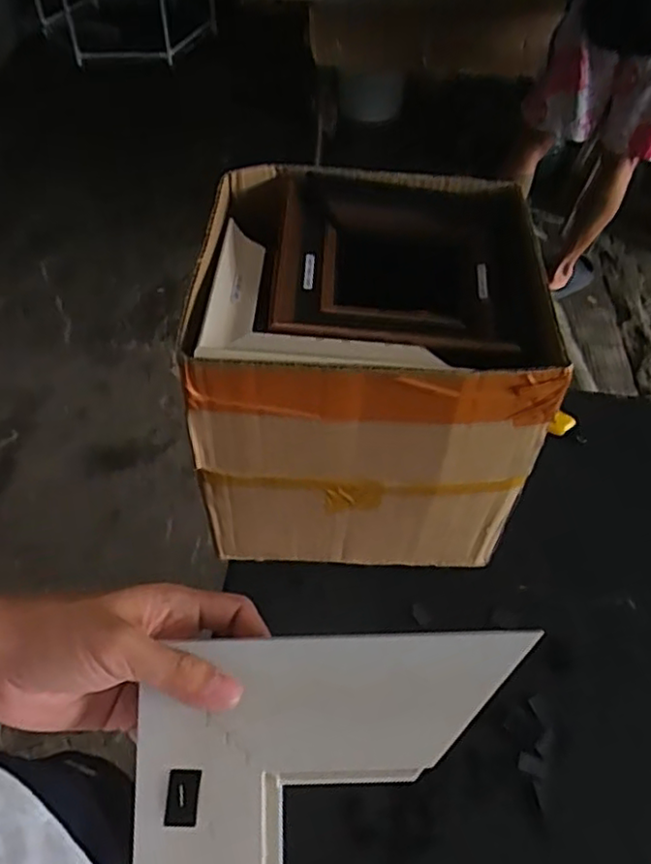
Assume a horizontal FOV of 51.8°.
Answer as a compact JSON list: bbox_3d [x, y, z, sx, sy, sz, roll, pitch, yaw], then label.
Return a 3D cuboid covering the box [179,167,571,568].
[{"bbox_3d":[0.034,-0.055,0.652,0.276,0.270,0.263,1,53,1],"label":"box"}]

